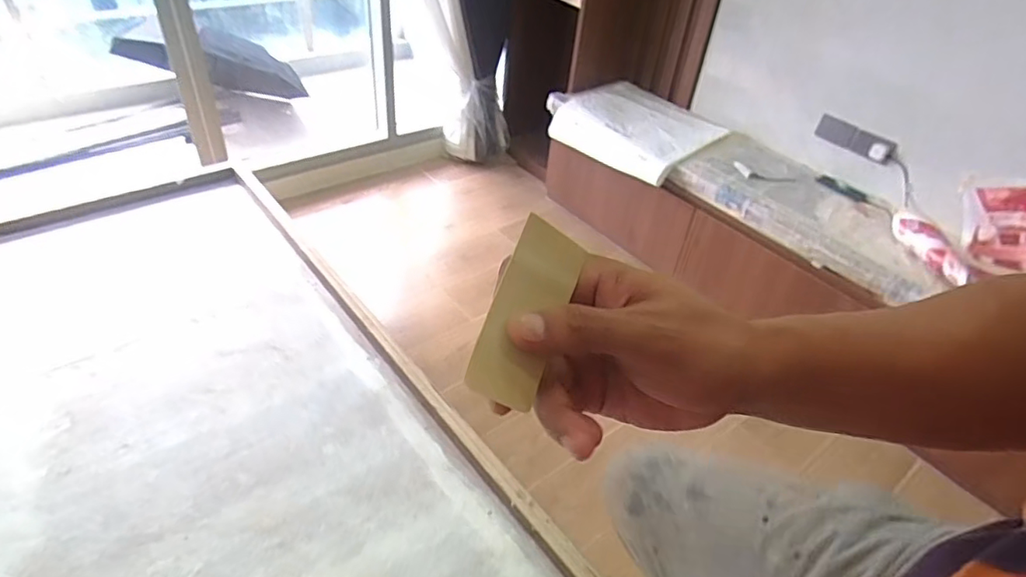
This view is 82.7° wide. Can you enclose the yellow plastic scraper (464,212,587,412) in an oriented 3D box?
[{"bbox_3d":[0.007,0.010,0.269,0.008,0.039,0.085,-5,61,54],"label":"yellow plastic scraper"}]

